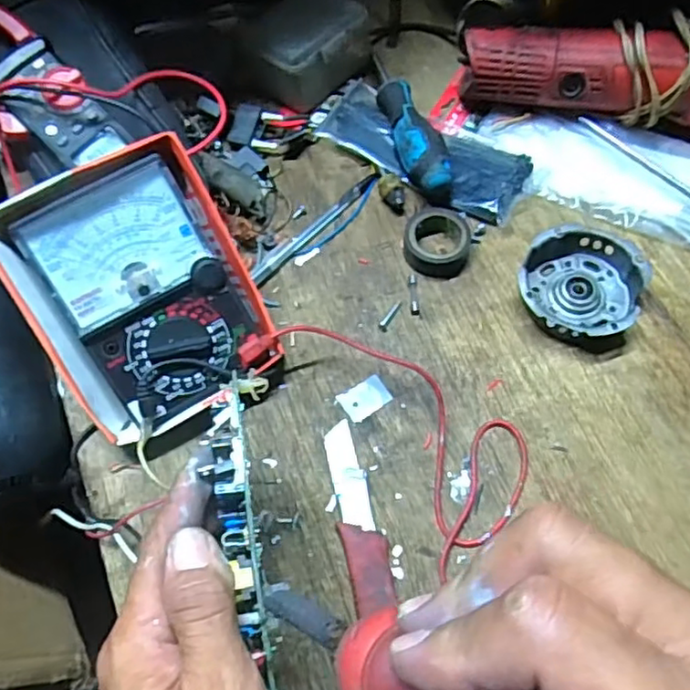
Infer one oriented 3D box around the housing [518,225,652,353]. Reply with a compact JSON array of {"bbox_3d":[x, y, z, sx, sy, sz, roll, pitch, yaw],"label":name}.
[{"bbox_3d":[0.167,-0.043,0.452,0.083,0.029,0.079,-1,65,2],"label":"housing"}]

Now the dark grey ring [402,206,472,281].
[{"bbox_3d":[0.069,-0.080,0.477,0.049,0.024,0.054,1,65,2],"label":"dark grey ring"}]

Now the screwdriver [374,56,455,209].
[{"bbox_3d":[0.051,-0.183,0.513,0.032,0.028,0.150,-15,65,-5],"label":"screwdriver"}]

